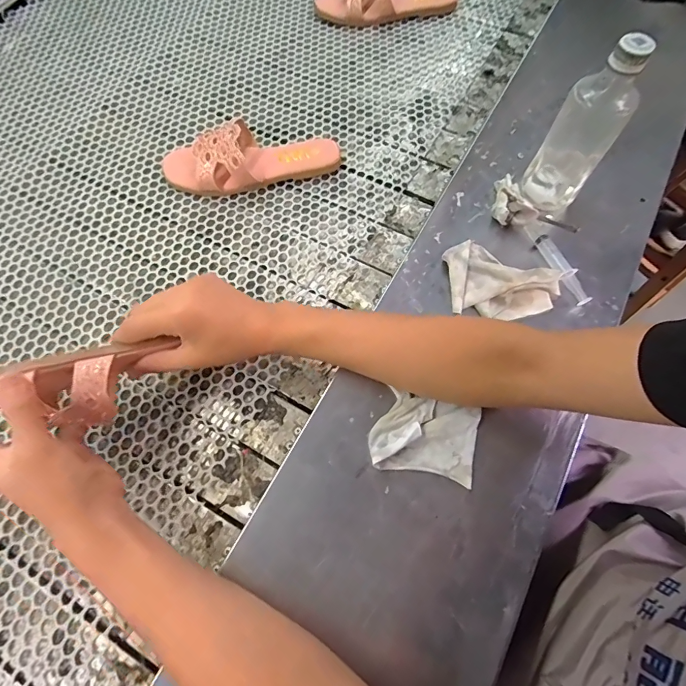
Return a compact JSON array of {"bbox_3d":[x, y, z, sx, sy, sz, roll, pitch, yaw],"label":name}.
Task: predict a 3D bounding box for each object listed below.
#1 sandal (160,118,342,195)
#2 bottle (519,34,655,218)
[{"bbox_3d":[-0.128,-0.262,0.525,0.241,0.057,0.094,-17,70,-6],"label":"sandal"},{"bbox_3d":[0.256,-0.225,0.406,0.064,0.177,0.054,30,72,11],"label":"bottle"}]

